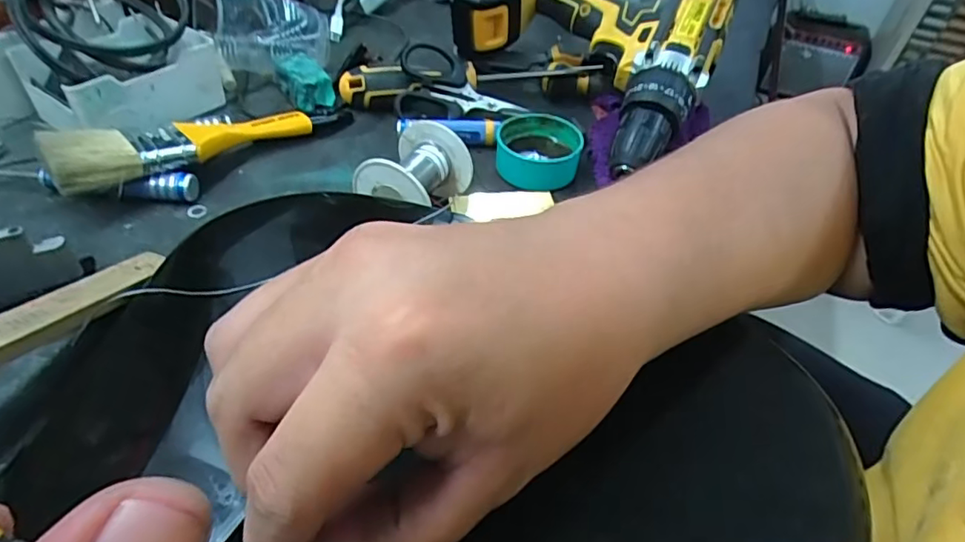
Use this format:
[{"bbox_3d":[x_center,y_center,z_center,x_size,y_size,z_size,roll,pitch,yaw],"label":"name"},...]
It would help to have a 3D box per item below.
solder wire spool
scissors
[{"bbox_3d":[-0.042,-0.056,0.355,0.052,0.054,0.056,23,47,16],"label":"solder wire spool"},{"bbox_3d":[-0.017,-0.148,0.444,0.099,0.058,0.016,-5,8,-15],"label":"scissors"}]

